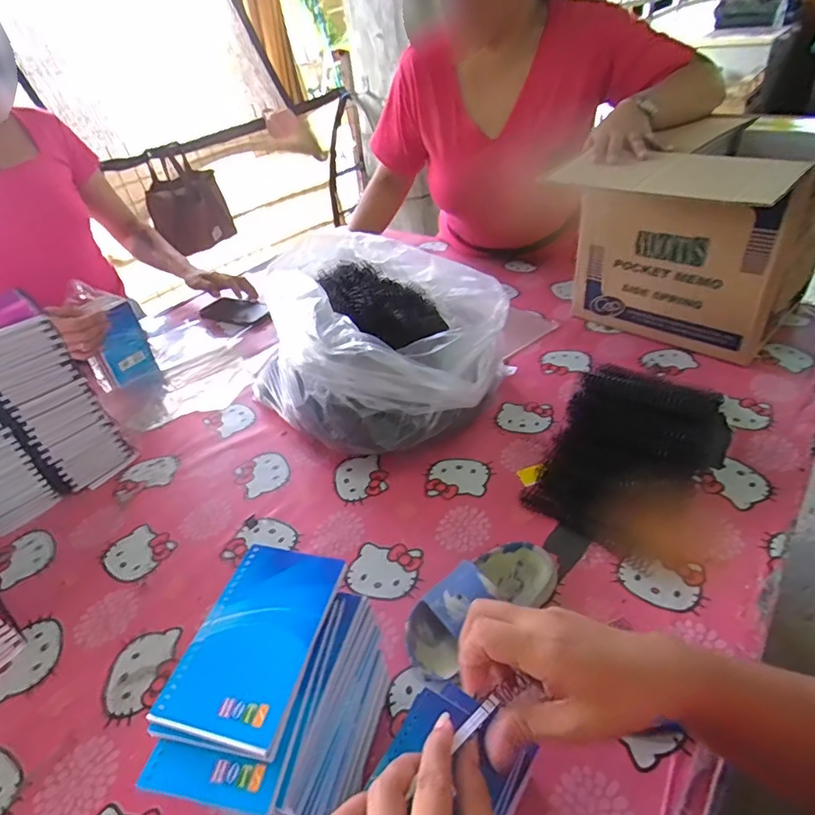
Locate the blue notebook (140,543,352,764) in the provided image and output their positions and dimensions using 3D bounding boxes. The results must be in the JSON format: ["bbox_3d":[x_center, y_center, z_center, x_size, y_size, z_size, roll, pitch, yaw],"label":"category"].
[{"bbox_3d":[-0.101,0.155,0.353,0.082,0.009,0.131,6,39,16],"label":"blue notebook"}]

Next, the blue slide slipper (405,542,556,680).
[{"bbox_3d":[0.073,0.183,0.512,0.174,0.059,0.071,-26,41,-22],"label":"blue slide slipper"}]

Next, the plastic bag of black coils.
[{"bbox_3d":[-0.039,-0.075,0.739,0.329,0.213,0.283,6,39,17],"label":"plastic bag of black coils"}]

